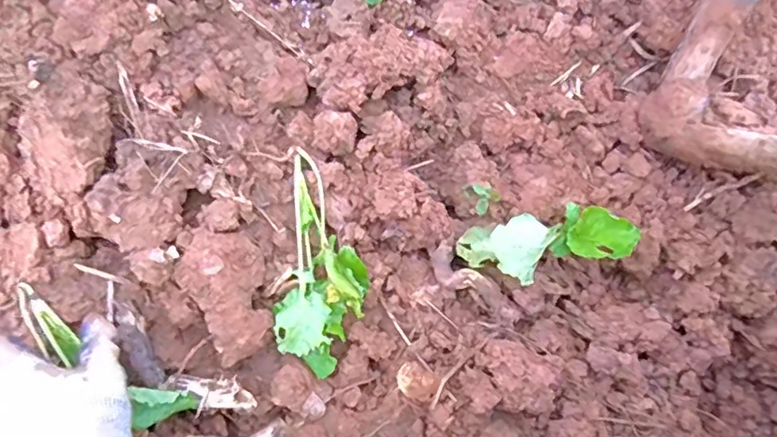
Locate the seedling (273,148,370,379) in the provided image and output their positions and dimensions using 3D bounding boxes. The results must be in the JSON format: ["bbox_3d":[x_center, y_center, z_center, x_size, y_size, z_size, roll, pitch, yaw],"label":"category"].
[{"bbox_3d":[-0.055,0.038,0.496,0.073,0.032,0.184,5,76,2],"label":"seedling"}]

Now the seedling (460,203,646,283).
[{"bbox_3d":[0.143,0.024,0.513,0.146,0.087,0.067,-8,76,-1],"label":"seedling"}]

